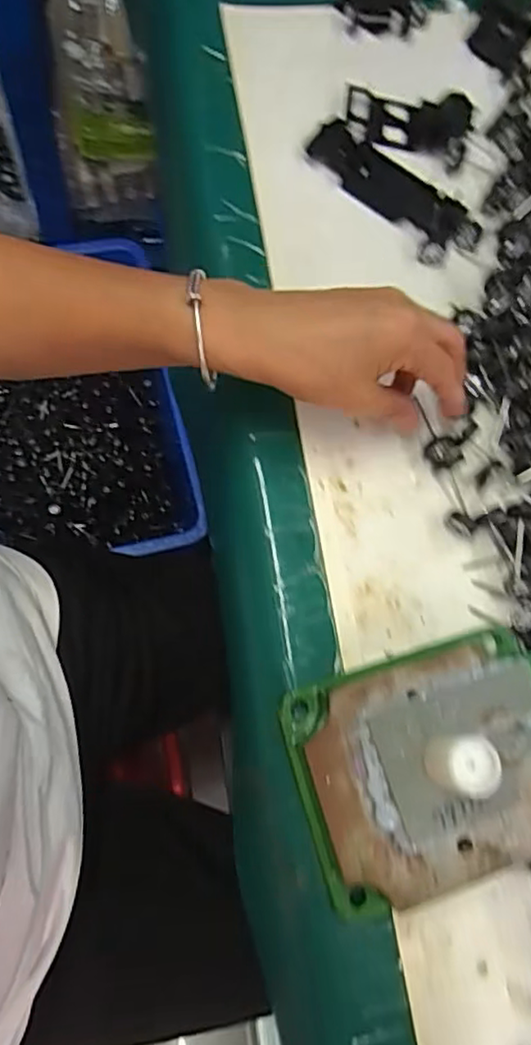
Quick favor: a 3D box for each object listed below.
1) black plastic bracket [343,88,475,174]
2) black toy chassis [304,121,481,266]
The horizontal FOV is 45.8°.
[{"bbox_3d":[0.106,-0.303,0.473,0.092,0.009,0.054,14,72,-3],"label":"black plastic bracket"},{"bbox_3d":[0.093,-0.241,0.453,0.136,0.013,0.051,44,73,6],"label":"black toy chassis"}]

